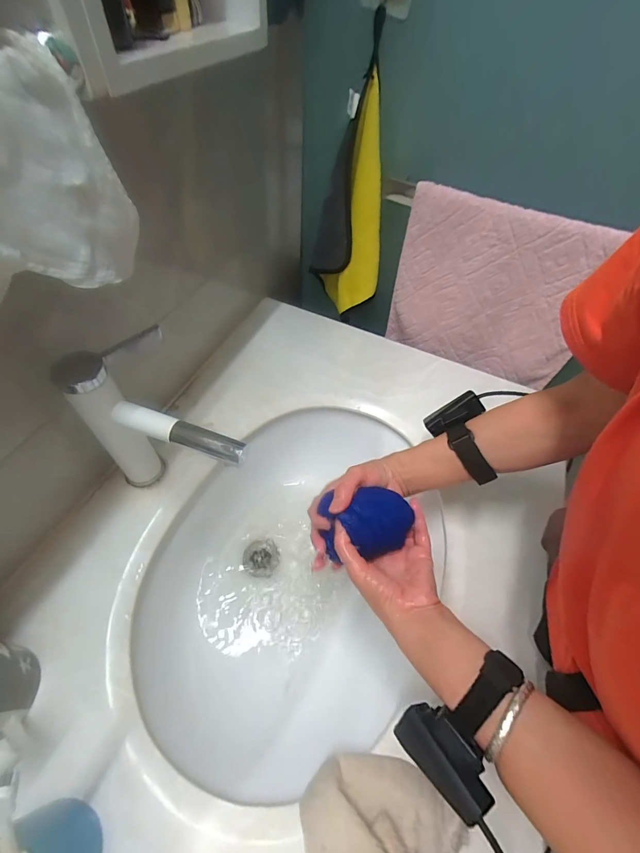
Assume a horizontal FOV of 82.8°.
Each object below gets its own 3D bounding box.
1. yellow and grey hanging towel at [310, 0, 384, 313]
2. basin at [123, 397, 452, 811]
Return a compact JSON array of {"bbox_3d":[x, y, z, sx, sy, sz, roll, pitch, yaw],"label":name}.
[{"bbox_3d":[0.046,-0.350,0.603,0.116,0.346,0.093,0,56,-4],"label":"yellow and grey hanging towel"},{"bbox_3d":[-0.048,0.201,0.511,0.433,0.128,0.422,1,54,-2],"label":"basin"}]

